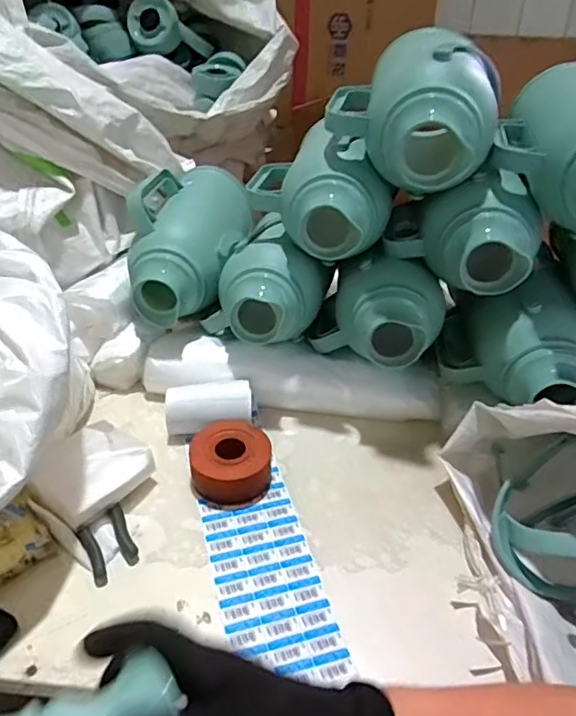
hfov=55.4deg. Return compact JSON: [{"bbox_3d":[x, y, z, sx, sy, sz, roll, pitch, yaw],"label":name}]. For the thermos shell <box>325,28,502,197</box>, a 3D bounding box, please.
[{"bbox_3d":[0.154,-0.306,0.669,0.187,0.132,0.254,7,36,7],"label":"thermos shell"}]

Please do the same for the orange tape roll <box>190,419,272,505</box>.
[{"bbox_3d":[-0.071,0.129,0.684,0.097,0.053,0.092,0,35,-2],"label":"orange tape roll"}]

